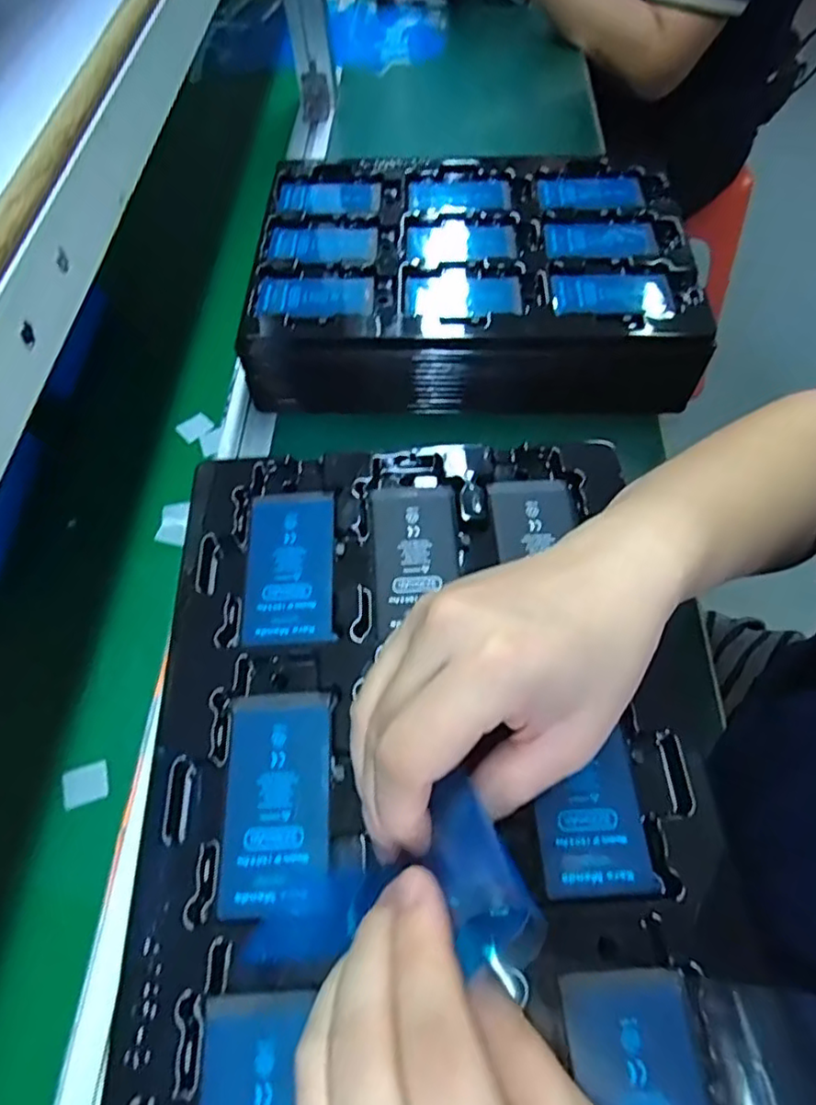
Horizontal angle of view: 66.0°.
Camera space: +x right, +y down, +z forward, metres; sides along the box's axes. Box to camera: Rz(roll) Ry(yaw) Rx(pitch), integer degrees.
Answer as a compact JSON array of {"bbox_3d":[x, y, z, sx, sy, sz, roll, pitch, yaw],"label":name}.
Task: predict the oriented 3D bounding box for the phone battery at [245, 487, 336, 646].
[{"bbox_3d":[-0.058,0.004,0.311,0.042,0.004,0.084,-4,59,1],"label":"phone battery"}]

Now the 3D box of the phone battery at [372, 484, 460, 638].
[{"bbox_3d":[0.004,-0.001,0.313,0.042,0.004,0.082,-4,59,1],"label":"phone battery"}]

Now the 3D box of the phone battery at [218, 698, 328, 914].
[{"bbox_3d":[-0.054,0.099,0.257,0.041,0.004,0.083,-4,59,1],"label":"phone battery"}]

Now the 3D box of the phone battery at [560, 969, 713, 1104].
[{"bbox_3d":[0.080,0.188,0.206,0.041,0.005,0.084,-6,59,-1],"label":"phone battery"}]

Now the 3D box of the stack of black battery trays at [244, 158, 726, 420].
[{"bbox_3d":[0.050,-0.218,0.510,0.332,0.068,0.241,2,59,4],"label":"stack of black battery trays"}]

